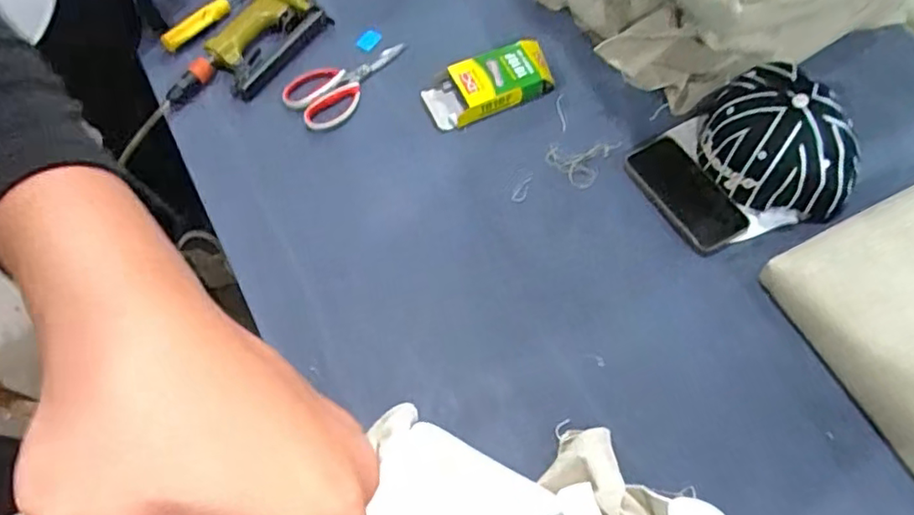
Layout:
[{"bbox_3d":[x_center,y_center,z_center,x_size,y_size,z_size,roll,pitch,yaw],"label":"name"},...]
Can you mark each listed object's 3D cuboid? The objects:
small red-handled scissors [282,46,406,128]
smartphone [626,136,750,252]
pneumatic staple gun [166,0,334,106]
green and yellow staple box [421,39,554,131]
[{"bbox_3d":[-0.151,-0.254,0.880,0.181,0.016,0.099,-38,69,-16],"label":"small red-handled scissors"},{"bbox_3d":[0.289,-0.083,0.785,0.075,0.013,0.163,-27,67,-11],"label":"smartphone"},{"bbox_3d":[-0.290,-0.302,0.876,0.121,0.059,0.250,31,69,15],"label":"pneumatic staple gun"},{"bbox_3d":[0.044,-0.240,0.857,0.176,0.034,0.092,-18,65,-7],"label":"green and yellow staple box"}]

